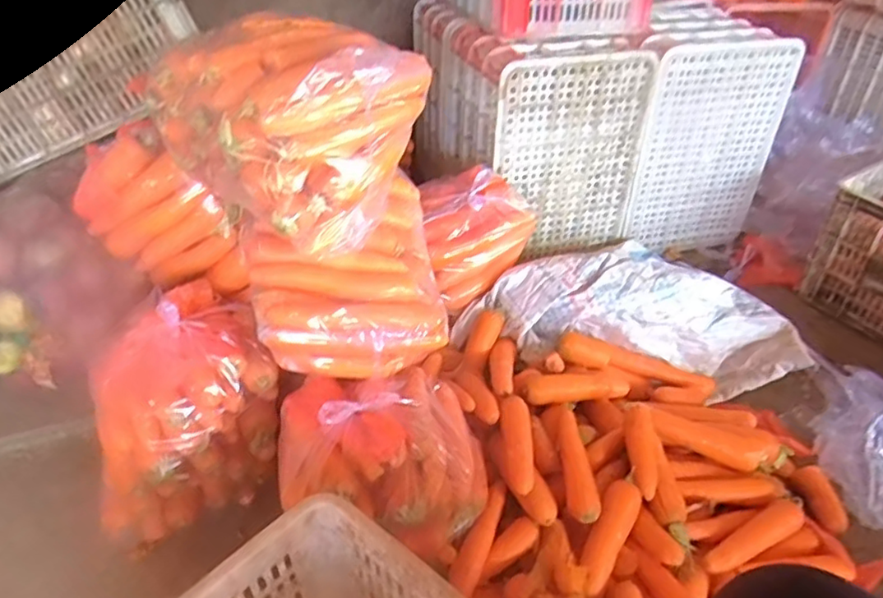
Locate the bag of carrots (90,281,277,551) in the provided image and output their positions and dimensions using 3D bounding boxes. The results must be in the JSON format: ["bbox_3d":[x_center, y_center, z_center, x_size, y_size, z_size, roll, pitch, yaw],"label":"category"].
[{"bbox_3d":[-0.392,0.166,0.913,0.275,0.282,0.213,-28,45,-33],"label":"bag of carrots"}]

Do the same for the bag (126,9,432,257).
[{"bbox_3d":[-0.208,-0.246,0.831,0.321,0.201,0.252,24,43,29],"label":"bag"}]

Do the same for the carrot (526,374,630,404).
[{"bbox_3d":[0.236,0.150,1.041,0.209,0.035,0.040,1,34,-28],"label":"carrot"}]

